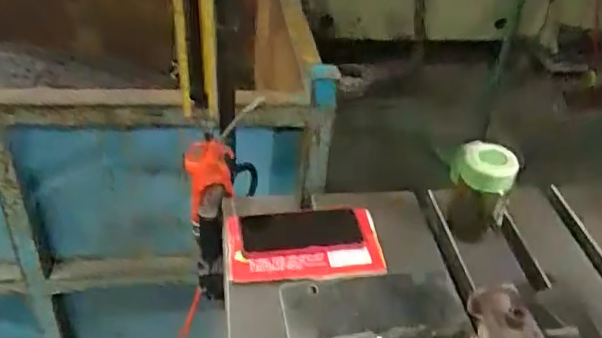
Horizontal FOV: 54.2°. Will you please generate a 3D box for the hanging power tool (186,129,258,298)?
[{"bbox_3d":[-0.119,0.068,0.854,0.102,0.219,0.055,2,-2,-5],"label":"hanging power tool"}]

